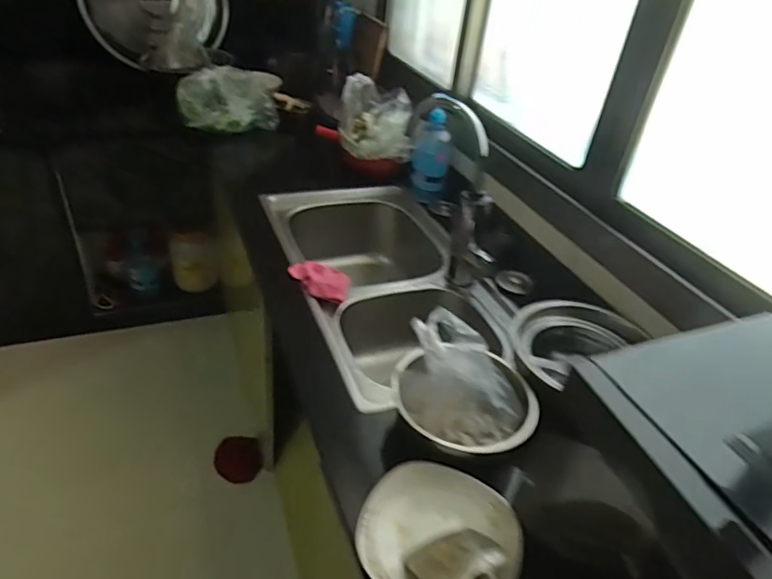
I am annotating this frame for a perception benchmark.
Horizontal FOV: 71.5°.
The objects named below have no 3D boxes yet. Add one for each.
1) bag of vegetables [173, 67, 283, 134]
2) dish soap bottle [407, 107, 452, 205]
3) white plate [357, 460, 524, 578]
[{"bbox_3d":[-0.491,-0.613,1.704,0.328,0.149,0.179,-5,37,-17],"label":"bag of vegetables"},{"bbox_3d":[0.116,-0.338,1.402,0.097,0.214,0.070,9,36,2],"label":"dish soap bottle"},{"bbox_3d":[0.065,0.302,0.658,0.193,0.049,0.184,5,36,-3],"label":"white plate"}]

